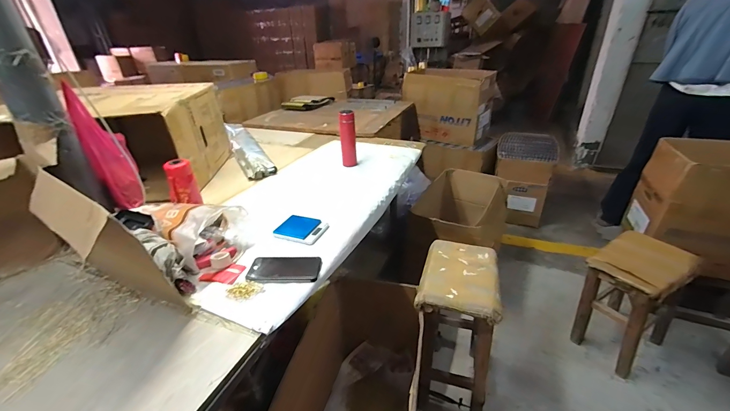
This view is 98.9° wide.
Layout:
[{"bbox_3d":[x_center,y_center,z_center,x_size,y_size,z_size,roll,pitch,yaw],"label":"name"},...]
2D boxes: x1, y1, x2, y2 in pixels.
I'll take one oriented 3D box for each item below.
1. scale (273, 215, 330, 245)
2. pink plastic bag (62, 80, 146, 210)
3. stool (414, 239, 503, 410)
[{"bbox_3d":[-0.178,0.064,0.877,0.129,0.019,0.097,10,31,20],"label":"scale"},{"bbox_3d":[-0.636,-0.138,0.784,0.081,0.280,0.087,9,31,19],"label":"pink plastic bag"},{"bbox_3d":[0.315,0.430,1.134,0.260,0.507,0.369,6,30,14],"label":"stool"}]

